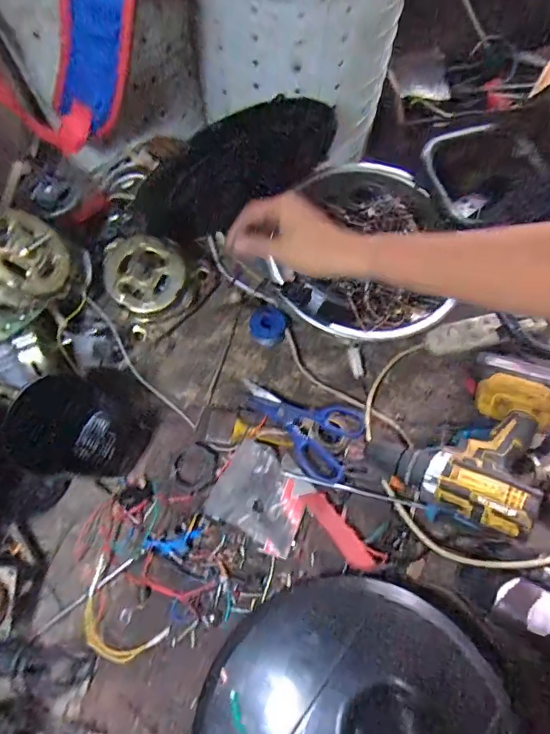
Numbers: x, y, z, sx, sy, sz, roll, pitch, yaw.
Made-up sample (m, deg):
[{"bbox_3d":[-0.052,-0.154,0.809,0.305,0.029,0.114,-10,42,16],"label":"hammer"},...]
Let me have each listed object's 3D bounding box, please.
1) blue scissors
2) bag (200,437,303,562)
[{"bbox_3d":[0.026,0.085,0.604,0.177,0.032,0.112,15,66,8],"label":"blue scissors"},{"bbox_3d":[-0.015,0.165,0.563,0.116,0.029,0.104,28,69,14],"label":"bag"}]

